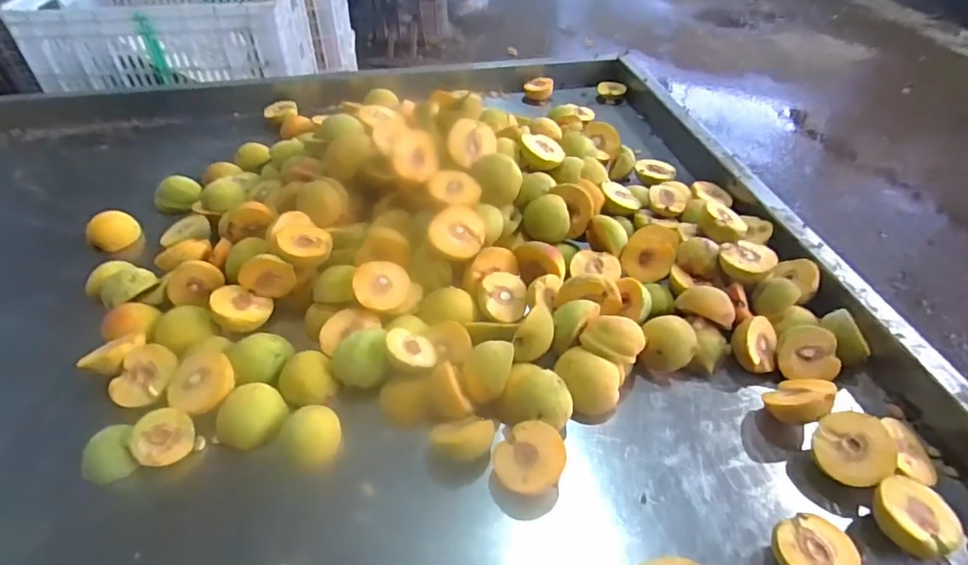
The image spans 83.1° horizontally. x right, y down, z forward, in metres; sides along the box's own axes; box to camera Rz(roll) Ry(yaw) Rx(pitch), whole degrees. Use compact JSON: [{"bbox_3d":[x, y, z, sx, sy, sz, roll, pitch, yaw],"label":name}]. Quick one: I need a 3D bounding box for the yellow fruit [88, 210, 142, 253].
[{"bbox_3d":[-0.494,-0.067,0.730,0.061,0.046,0.049,-30,50,-28],"label":"yellow fruit"}]

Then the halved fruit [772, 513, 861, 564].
[{"bbox_3d":[0.250,0.209,0.418,0.056,0.032,0.051,0,43,0],"label":"halved fruit"}]

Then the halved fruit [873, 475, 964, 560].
[{"bbox_3d":[0.341,0.184,0.430,0.054,0.023,0.059,-11,44,-12],"label":"halved fruit"}]

